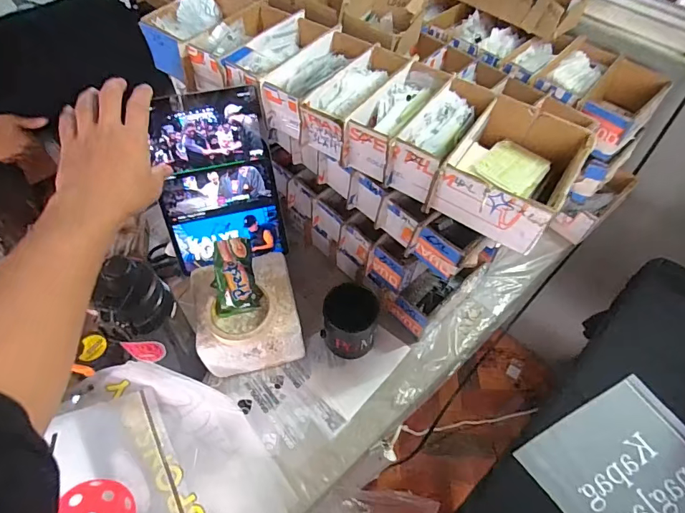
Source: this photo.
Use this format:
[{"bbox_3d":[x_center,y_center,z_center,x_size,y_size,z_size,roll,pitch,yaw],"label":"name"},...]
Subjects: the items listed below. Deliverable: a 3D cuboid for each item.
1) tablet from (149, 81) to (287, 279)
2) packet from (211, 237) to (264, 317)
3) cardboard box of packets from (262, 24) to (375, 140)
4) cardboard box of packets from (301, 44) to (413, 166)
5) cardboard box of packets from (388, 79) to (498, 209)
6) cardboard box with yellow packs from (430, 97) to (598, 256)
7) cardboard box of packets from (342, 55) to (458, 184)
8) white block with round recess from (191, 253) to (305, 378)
[{"bbox_3d":[-0.173,-0.102,0.598,0.156,0.235,0.012,-12,28,-10],"label":"tablet"},{"bbox_3d":[-0.145,0.027,0.572,0.061,0.104,0.014,-12,18,-10],"label":"packet"},{"bbox_3d":[-0.032,-0.243,0.600,0.071,0.070,0.177,29,59,18],"label":"cardboard box of packets"},{"bbox_3d":[0.023,-0.210,0.578,0.070,0.073,0.177,30,59,19],"label":"cardboard box of packets"},{"bbox_3d":[0.122,-0.148,0.542,0.067,0.070,0.169,29,59,18],"label":"cardboard box of packets"},{"bbox_3d":[0.205,-0.106,0.522,0.130,0.073,0.171,30,59,19],"label":"cardboard box with yellow packs"},{"bbox_3d":[0.073,-0.182,0.560,0.068,0.069,0.172,29,59,18],"label":"cardboard box of packets"},{"bbox_3d":[-0.139,0.085,0.640,0.142,0.128,0.136,-11,56,-9],"label":"white block with round recess"}]

